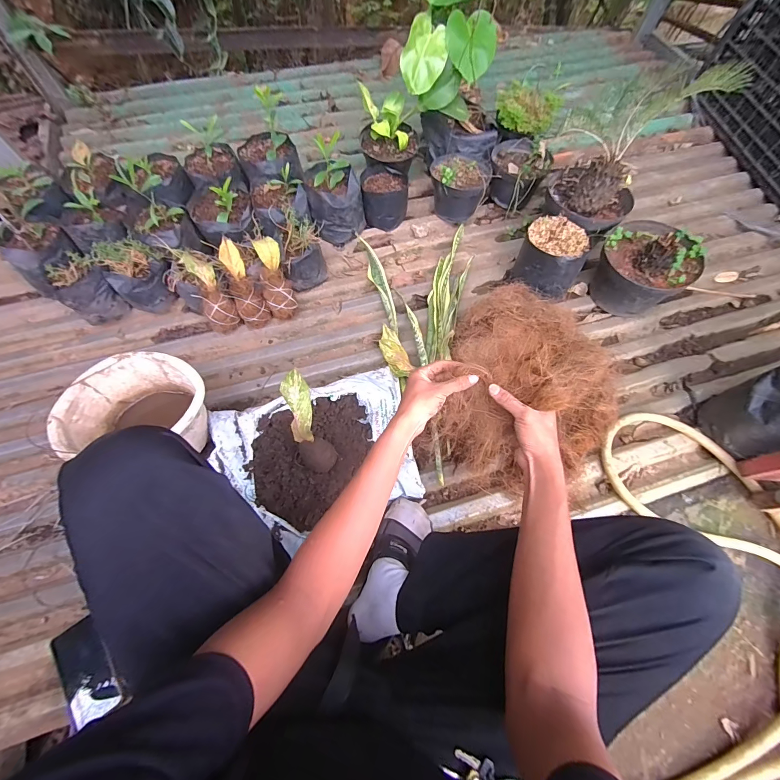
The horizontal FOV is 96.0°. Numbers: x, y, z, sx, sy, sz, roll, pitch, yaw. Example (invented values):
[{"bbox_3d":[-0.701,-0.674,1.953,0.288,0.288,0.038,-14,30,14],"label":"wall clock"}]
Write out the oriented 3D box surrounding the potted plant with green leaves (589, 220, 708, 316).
[{"bbox_3d":[0.635,-0.304,0.898,0.197,0.185,0.211,-37,72,-16],"label":"potted plant with green leaves"}]

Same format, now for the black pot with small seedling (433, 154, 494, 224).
[{"bbox_3d":[0.202,-0.609,1.038,0.164,0.145,0.170,1,68,-4],"label":"black pot with small seedling"}]

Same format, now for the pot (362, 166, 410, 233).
[{"bbox_3d":[-0.016,-0.567,1.041,0.124,0.112,0.130,1,68,-4],"label":"pot"}]

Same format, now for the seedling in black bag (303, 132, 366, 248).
[{"bbox_3d":[-0.153,-0.539,0.965,0.147,0.213,0.146,-11,66,-6],"label":"seedling in black bag"}]

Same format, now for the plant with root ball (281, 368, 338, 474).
[{"bbox_3d":[-0.152,0.072,0.649,0.069,0.214,0.069,-14,33,-6],"label":"plant with root ball"}]

